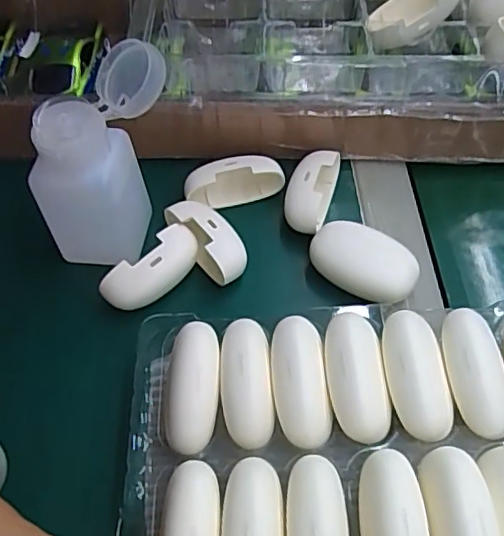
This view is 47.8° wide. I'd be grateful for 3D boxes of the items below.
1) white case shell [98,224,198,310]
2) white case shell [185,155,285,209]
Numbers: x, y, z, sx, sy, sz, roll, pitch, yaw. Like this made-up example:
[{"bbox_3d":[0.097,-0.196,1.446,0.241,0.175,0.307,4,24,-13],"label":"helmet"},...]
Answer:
[{"bbox_3d":[-0.062,0.001,0.360,0.066,0.022,0.026,-40,63,-22],"label":"white case shell"},{"bbox_3d":[-0.013,-0.060,0.399,0.067,0.023,0.026,-10,56,-5],"label":"white case shell"}]

